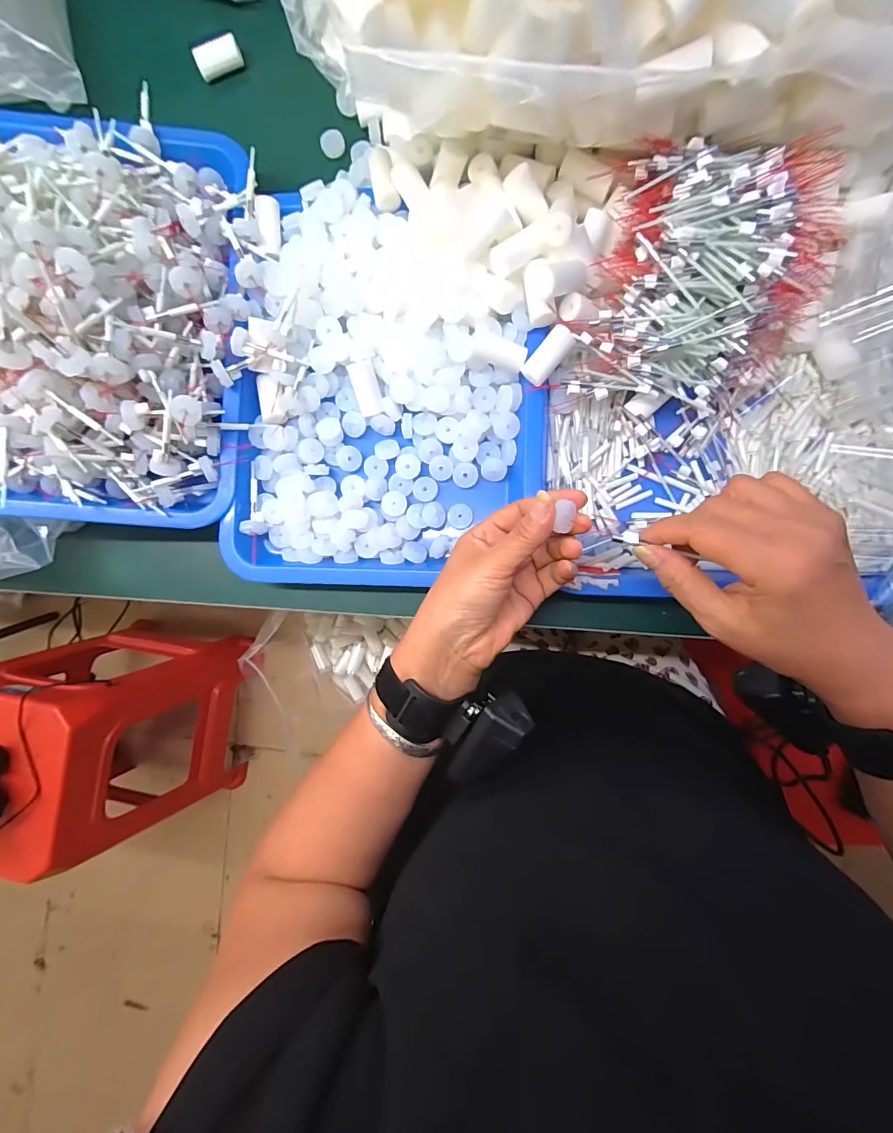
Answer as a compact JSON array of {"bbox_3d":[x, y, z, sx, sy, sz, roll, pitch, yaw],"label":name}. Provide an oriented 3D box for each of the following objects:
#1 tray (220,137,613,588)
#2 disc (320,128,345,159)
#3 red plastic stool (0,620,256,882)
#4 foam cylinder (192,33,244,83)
[{"bbox_3d":[-0.036,-0.150,0.339,0.261,0.062,0.333,4,89,5],"label":"tray"},{"bbox_3d":[-0.104,-0.386,0.391,0.021,0.005,0.027,-11,88,5],"label":"disc"},{"bbox_3d":[-0.714,0.352,0.899,0.360,0.450,0.359,3,89,5],"label":"red plastic stool"},{"bbox_3d":[-0.211,-0.474,0.399,0.042,0.016,0.019,-13,88,5],"label":"foam cylinder"}]

